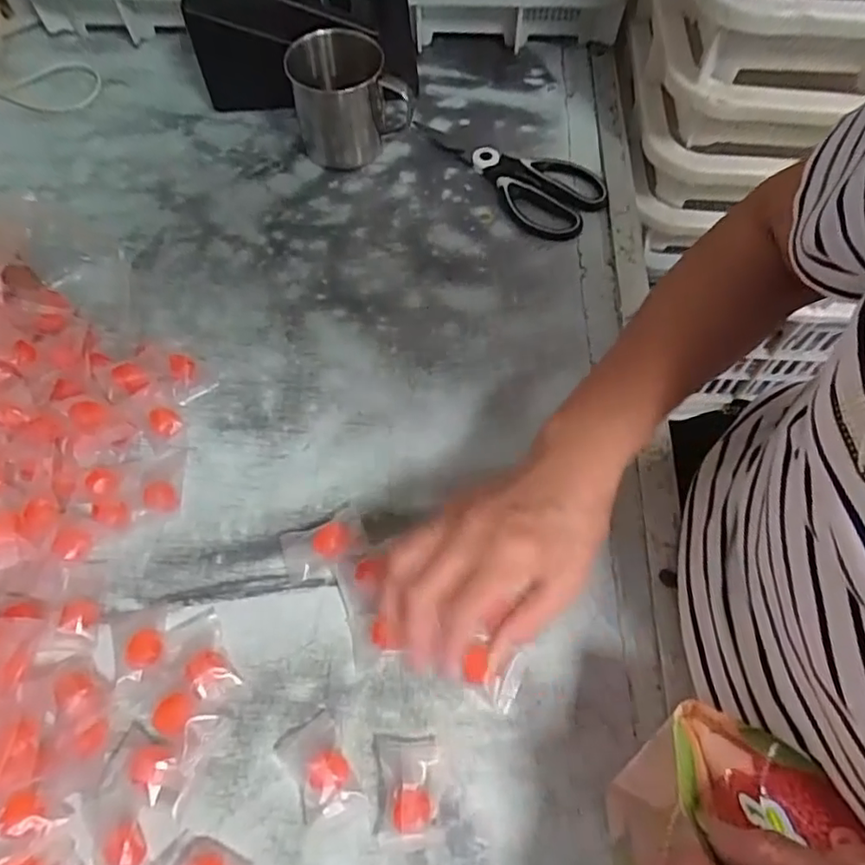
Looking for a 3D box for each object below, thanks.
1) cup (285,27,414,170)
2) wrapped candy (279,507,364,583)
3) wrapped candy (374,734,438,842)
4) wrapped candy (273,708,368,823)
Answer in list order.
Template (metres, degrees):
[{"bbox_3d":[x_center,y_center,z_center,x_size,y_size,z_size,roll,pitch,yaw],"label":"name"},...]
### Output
[{"bbox_3d":[-0.072,-0.302,0.540,0.102,0.091,0.102,0,62,1],"label":"cup"},{"bbox_3d":[-0.069,0.072,0.385,0.053,0.013,0.036,-22,64,-10],"label":"wrapped candy"},{"bbox_3d":[-0.015,0.188,0.322,0.033,0.015,0.047,-3,62,0],"label":"wrapped candy"},{"bbox_3d":[-0.062,0.183,0.327,0.032,0.014,0.051,-30,66,-14],"label":"wrapped candy"}]

